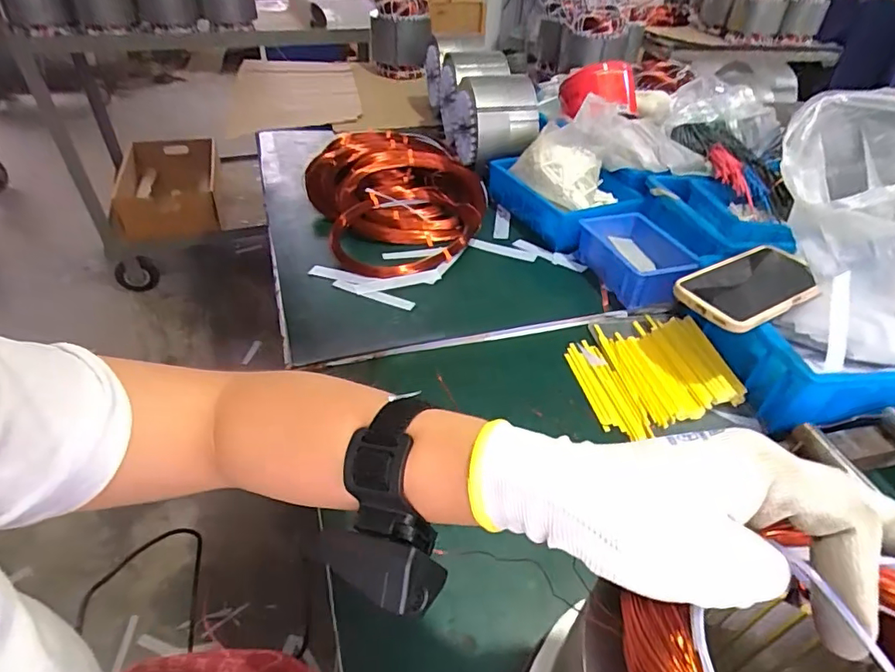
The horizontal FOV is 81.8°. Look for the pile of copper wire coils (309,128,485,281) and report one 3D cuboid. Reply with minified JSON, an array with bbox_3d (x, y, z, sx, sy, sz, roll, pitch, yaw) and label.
[{"bbox_3d":[-0.067,-0.215,0.769,0.241,0.067,0.331,-12,43,-17],"label":"pile of copper wire coils"}]

